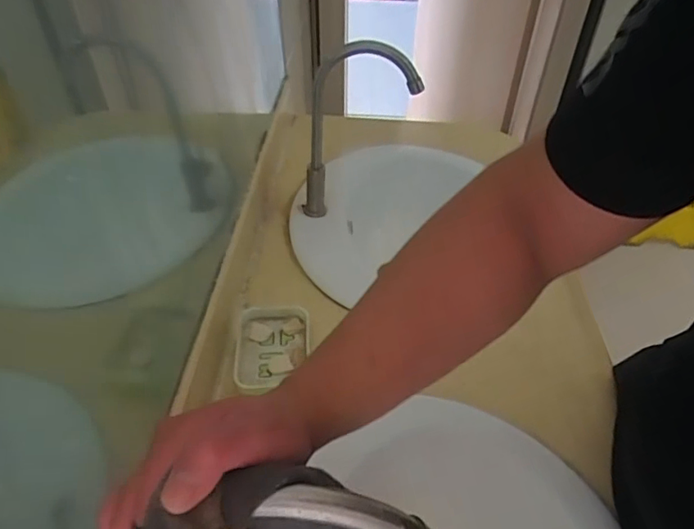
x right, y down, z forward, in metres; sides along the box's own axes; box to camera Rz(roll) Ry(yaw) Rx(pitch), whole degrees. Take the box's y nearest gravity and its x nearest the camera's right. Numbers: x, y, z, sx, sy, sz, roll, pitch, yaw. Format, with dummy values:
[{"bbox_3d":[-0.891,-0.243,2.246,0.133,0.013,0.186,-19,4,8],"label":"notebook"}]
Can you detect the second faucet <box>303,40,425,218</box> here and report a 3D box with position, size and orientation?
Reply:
[{"bbox_3d":[0.015,-0.192,0.821,0.178,0.325,0.041,0,44,-2],"label":"second faucet"}]

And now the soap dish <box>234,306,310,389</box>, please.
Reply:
[{"bbox_3d":[-0.099,0.111,0.692,0.094,0.023,0.126,-2,44,-3],"label":"soap dish"}]

